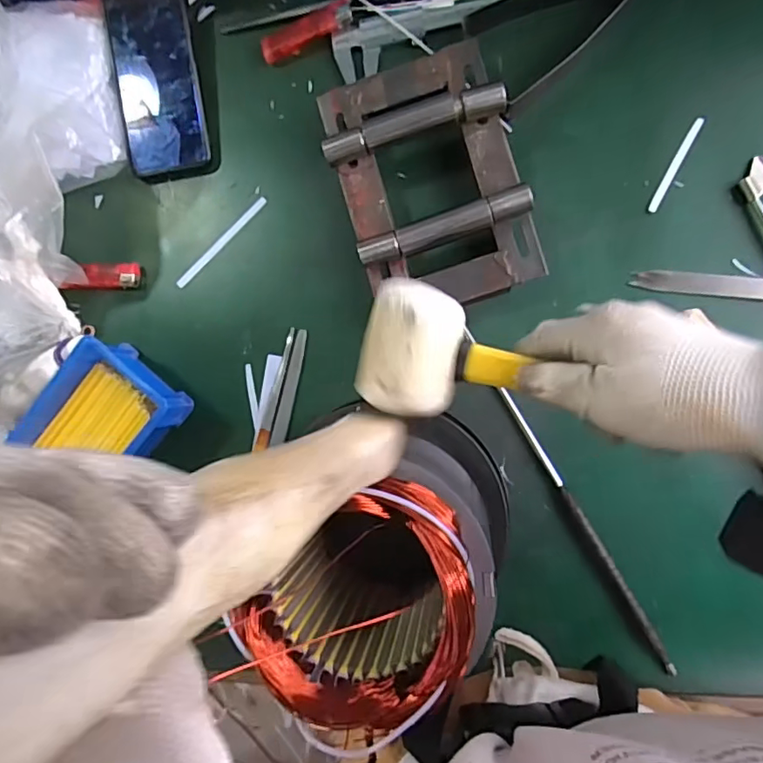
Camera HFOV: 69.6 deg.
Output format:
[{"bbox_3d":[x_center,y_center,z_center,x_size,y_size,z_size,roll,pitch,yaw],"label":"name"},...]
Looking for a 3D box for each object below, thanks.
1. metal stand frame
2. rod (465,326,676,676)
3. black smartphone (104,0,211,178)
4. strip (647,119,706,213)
[{"bbox_3d":[0.036,-0.156,0.434,0.142,0.052,0.197,-14,88,8],"label":"metal stand frame"},{"bbox_3d":[0.147,0.093,0.434,0.010,0.007,0.301,-30,86,7],"label":"rod"},{"bbox_3d":[-0.196,-0.263,0.481,0.072,0.006,0.152,-7,98,8],"label":"black smartphone"},{"bbox_3d":[0.228,-0.167,0.425,0.007,0.004,0.077,28,93,7],"label":"strip"}]

